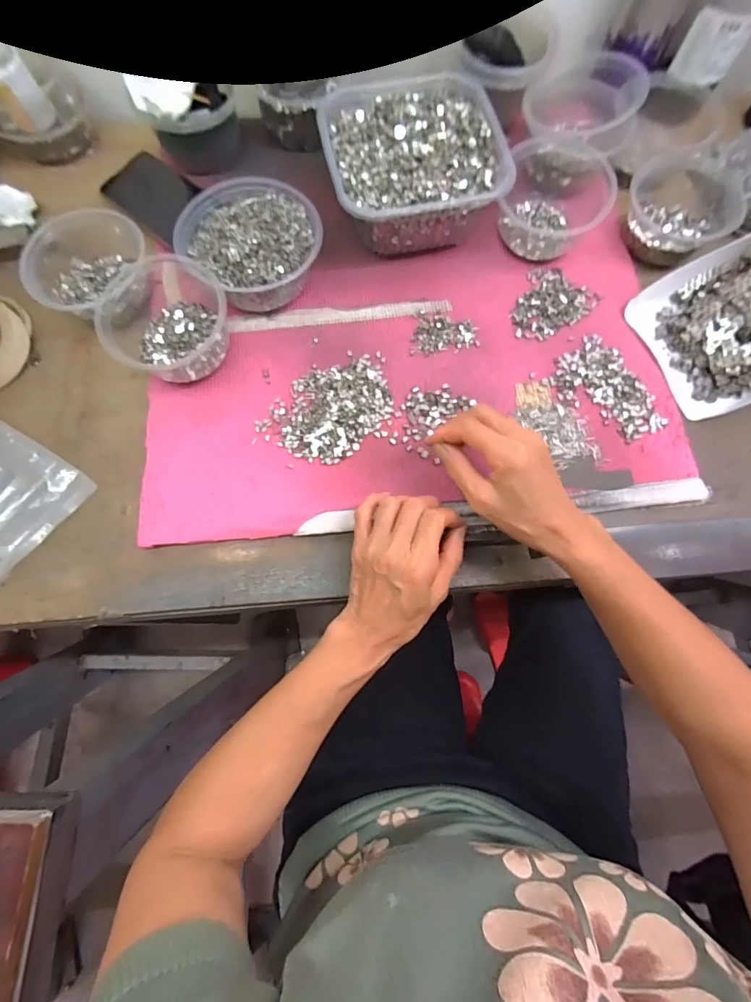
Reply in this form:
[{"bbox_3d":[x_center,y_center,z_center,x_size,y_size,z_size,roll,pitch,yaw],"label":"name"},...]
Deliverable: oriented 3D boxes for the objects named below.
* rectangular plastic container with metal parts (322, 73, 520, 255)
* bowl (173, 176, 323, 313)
[{"bbox_3d":[0.036,-0.352,0.465,0.175,0.073,0.175,-12,75,-4],"label":"rectangular plastic container with metal parts"},{"bbox_3d":[-0.123,-0.260,0.445,0.140,0.060,0.125,39,78,9],"label":"bowl"}]

